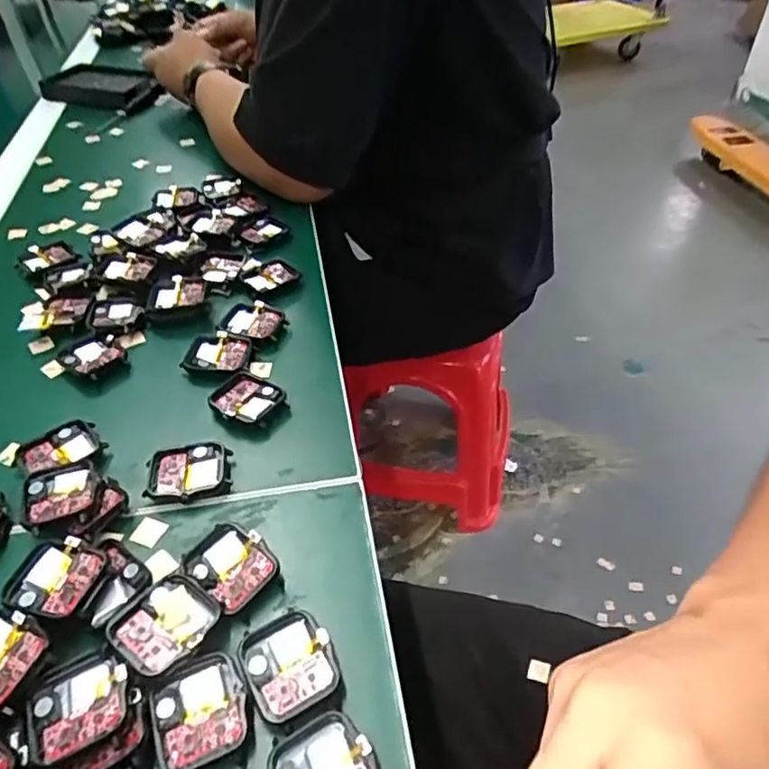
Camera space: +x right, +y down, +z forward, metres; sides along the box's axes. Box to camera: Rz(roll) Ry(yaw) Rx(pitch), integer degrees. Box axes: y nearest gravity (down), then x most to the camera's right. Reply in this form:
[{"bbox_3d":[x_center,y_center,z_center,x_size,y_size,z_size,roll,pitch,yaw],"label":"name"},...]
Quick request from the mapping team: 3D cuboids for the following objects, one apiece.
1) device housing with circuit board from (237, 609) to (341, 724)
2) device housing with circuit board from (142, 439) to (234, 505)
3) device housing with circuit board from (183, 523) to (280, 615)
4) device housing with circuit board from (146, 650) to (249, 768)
[{"bbox_3d":[-0.043,0.125,0.269,0.037,0.010,0.042,-22,47,-19],"label":"device housing with circuit board"},{"bbox_3d":[-0.114,0.052,0.350,0.047,0.009,0.040,-5,44,-4],"label":"device housing with circuit board"},{"bbox_3d":[-0.077,0.092,0.304,0.041,0.015,0.034,30,52,29],"label":"device housing with circuit board"},{"bbox_3d":[-0.079,0.138,0.254,0.039,0.005,0.041,-20,47,-18],"label":"device housing with circuit board"}]

